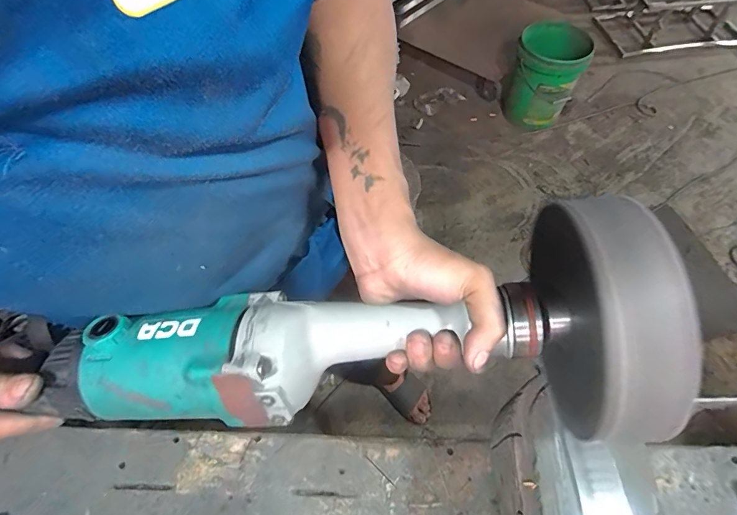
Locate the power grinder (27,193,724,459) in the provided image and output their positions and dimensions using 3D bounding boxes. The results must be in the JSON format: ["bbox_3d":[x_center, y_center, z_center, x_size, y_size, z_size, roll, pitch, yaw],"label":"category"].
[{"bbox_3d":[-0.028,0.072,0.293,0.418,0.129,0.130,-10,58,7],"label":"power grinder"}]

